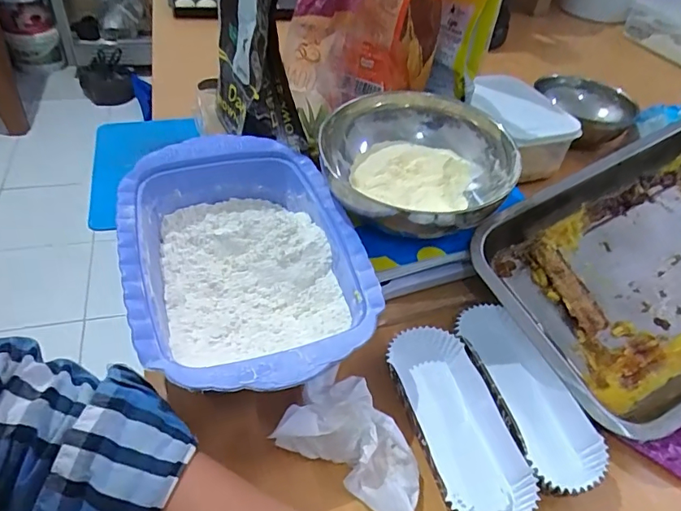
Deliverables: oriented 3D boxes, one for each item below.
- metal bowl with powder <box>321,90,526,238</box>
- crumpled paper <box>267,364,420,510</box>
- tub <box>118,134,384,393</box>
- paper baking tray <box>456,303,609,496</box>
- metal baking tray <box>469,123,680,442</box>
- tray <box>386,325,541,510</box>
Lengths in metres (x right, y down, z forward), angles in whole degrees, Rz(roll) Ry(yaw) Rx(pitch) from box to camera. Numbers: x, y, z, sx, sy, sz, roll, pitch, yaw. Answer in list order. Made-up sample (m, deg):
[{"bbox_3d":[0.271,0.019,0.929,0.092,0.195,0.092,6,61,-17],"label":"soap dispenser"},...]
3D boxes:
[{"bbox_3d":[0.068,-0.080,0.447,0.155,0.063,0.168,3,44,-3],"label":"metal bowl with powder"},{"bbox_3d":[0.012,0.123,0.331,0.098,0.038,0.064,23,46,17],"label":"crumpled paper"},{"bbox_3d":[-0.081,0.006,0.411,0.176,0.064,0.270,-12,47,-18],"label":"tub"},{"bbox_3d":[0.138,0.105,0.376,0.062,0.031,0.147,-9,46,-16],"label":"paper baking tray"},{"bbox_3d":[0.285,0.002,0.427,0.304,0.043,0.203,-25,64,-12],"label":"metal baking tray"},{"bbox_3d":[0.082,0.118,0.354,0.061,0.024,0.146,-8,46,-15],"label":"tray"}]

